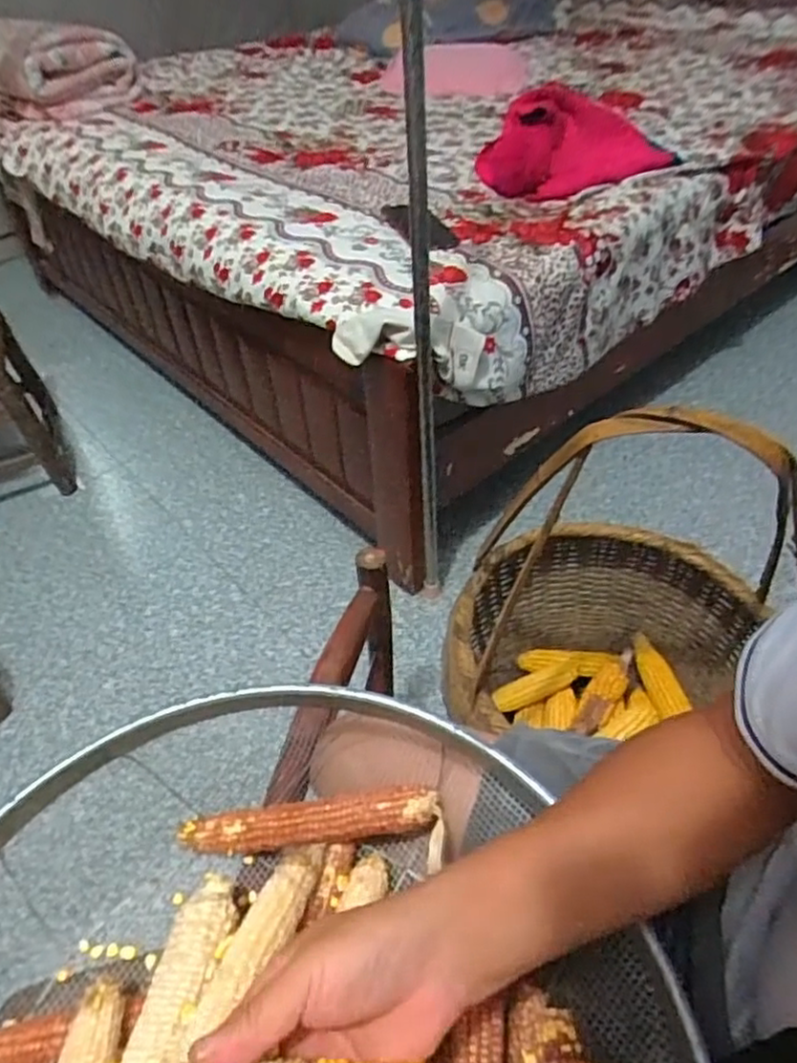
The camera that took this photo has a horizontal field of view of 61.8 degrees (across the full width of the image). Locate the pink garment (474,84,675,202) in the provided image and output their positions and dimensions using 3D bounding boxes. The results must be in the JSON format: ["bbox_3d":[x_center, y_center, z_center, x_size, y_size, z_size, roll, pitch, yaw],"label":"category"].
[{"bbox_3d":[0.364,-0.782,1.348,0.340,0.125,0.553,18,49,22],"label":"pink garment"}]

